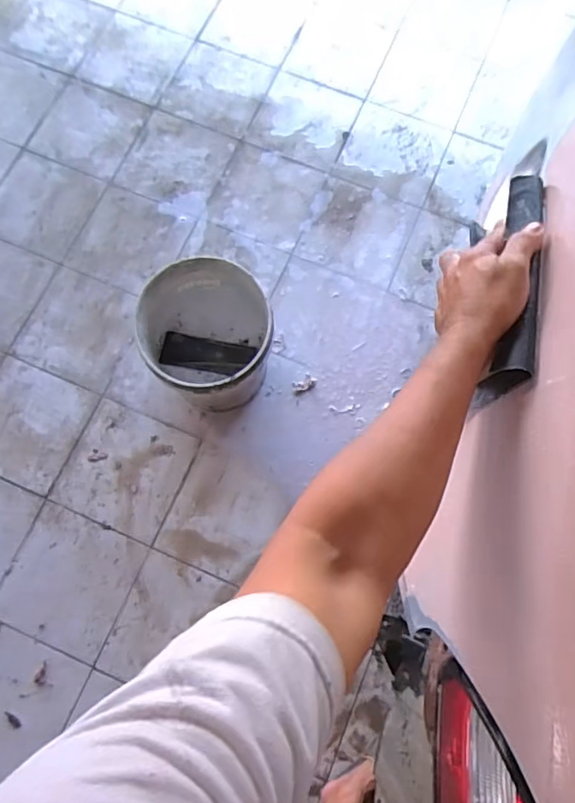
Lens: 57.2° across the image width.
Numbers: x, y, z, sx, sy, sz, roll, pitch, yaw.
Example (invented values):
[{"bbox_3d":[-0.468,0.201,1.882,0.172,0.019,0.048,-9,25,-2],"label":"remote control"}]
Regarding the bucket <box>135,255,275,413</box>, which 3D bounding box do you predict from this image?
[{"bbox_3d":[-0.185,-0.131,1.295,0.288,0.298,0.311,-33,77,-9],"label":"bucket"}]

